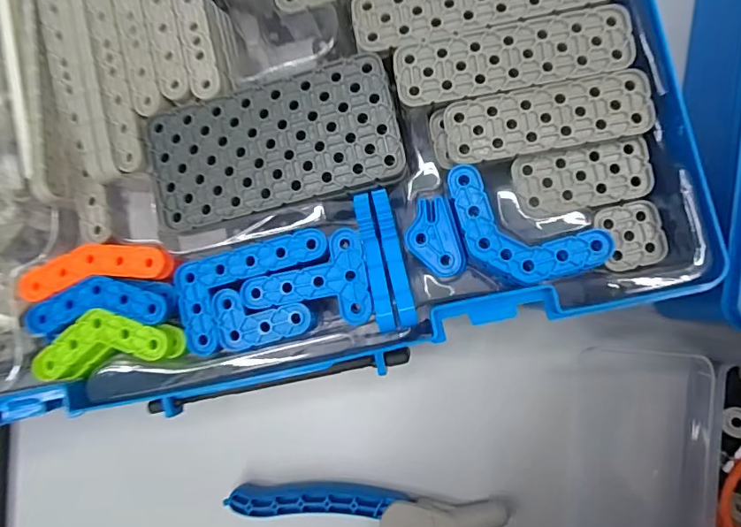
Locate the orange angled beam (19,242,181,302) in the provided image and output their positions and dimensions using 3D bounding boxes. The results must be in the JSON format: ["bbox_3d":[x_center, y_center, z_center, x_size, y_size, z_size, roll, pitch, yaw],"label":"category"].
[{"bbox_3d":[-0.112,0.002,0.203,0.064,0.004,0.020,-6,84,6],"label":"orange angled beam"}]

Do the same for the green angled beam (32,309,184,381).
[{"bbox_3d":[-0.106,0.031,0.202,0.057,0.009,0.024,-13,84,5],"label":"green angled beam"}]

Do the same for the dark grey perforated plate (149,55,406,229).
[{"bbox_3d":[-0.039,-0.048,0.198,0.099,0.004,0.049,-13,84,5],"label":"dark grey perforated plate"}]

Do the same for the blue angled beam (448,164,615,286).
[{"bbox_3d":[0.055,-0.011,0.186,0.063,0.004,0.031,28,88,8],"label":"blue angled beam"}]

